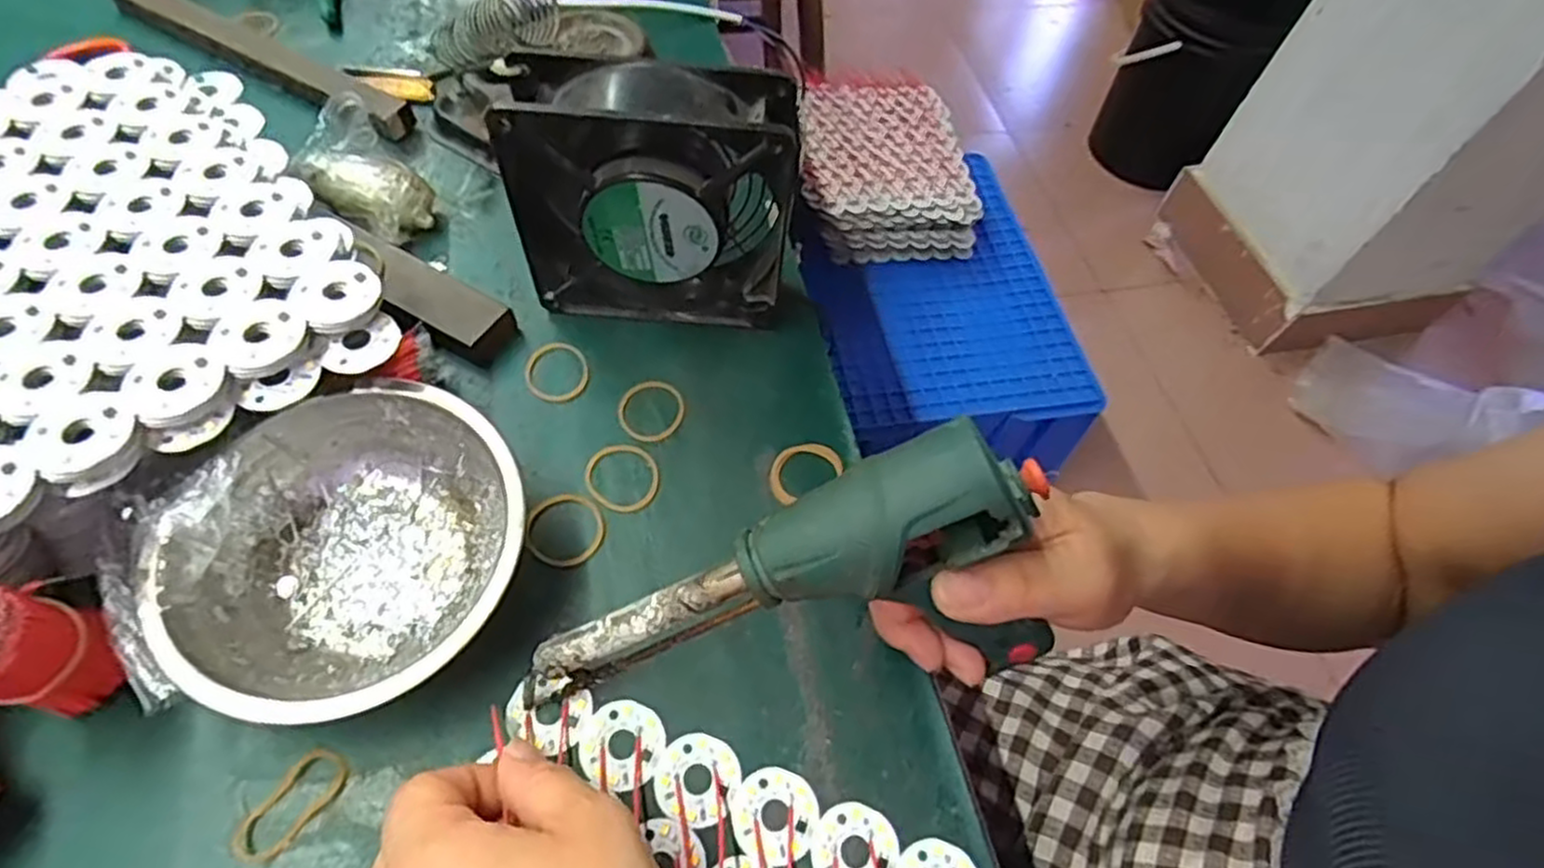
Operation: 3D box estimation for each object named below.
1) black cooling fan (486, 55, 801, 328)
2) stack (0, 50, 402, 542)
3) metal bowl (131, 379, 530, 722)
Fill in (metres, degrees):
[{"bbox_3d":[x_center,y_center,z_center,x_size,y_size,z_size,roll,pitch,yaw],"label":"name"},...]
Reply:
[{"bbox_3d":[-0.053,-0.104,0.343,0.119,0.121,0.039,5,57,-3],"label":"black cooling fan"},{"bbox_3d":[-0.299,-0.059,0.287,0.226,0.019,0.228,-36,68,-25],"label":"stack"},{"bbox_3d":[-0.160,0.044,0.288,0.119,0.046,0.128,3,58,-4],"label":"metal bowl"}]

